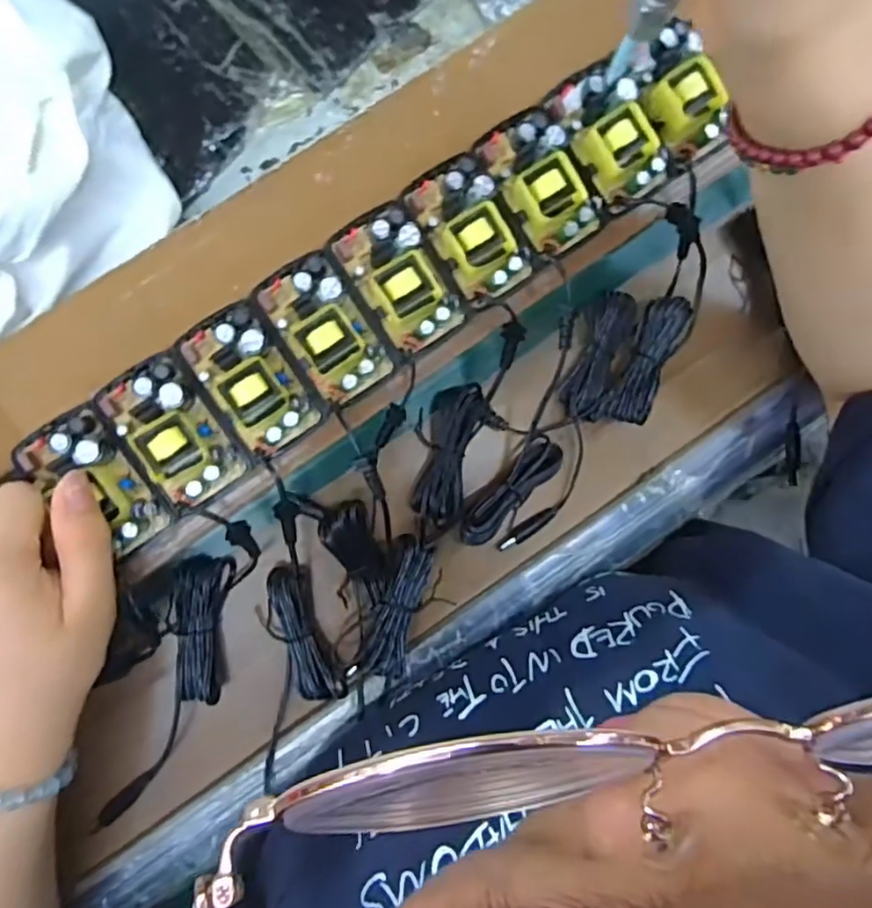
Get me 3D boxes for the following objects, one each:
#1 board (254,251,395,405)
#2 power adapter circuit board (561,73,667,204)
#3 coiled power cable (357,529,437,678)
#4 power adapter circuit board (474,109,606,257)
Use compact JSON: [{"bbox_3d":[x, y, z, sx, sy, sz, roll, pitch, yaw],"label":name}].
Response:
[{"bbox_3d":[-0.050,-0.059,0.300,0.037,0.019,0.066,-34,97,-5],"label":"board"},{"bbox_3d":[0.088,-0.157,0.315,0.035,0.023,0.056,-26,96,-6],"label":"power adapter circuit board"},{"bbox_3d":[-0.020,0.082,0.349,0.021,0.018,0.074,17,92,-9],"label":"coiled power cable"},{"bbox_3d":[0.052,-0.132,0.314,0.041,0.025,0.065,-33,97,-5],"label":"power adapter circuit board"}]

